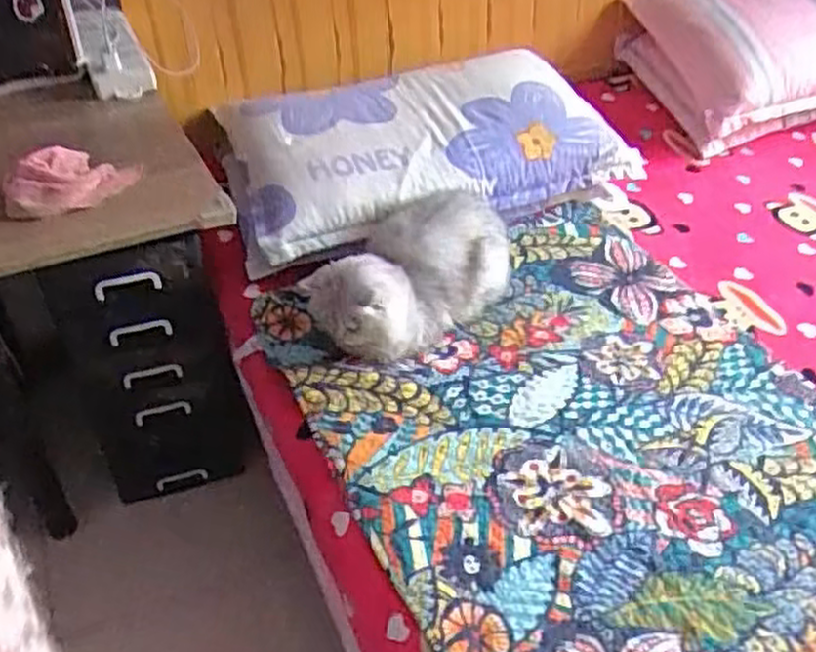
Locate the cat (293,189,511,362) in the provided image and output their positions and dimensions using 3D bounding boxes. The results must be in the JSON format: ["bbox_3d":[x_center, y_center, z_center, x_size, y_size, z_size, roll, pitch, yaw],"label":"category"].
[{"bbox_3d":[0.000,-0.081,1.184,0.325,0.163,0.190,-28,49,-32],"label":"cat"}]

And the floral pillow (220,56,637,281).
[{"bbox_3d":[0.050,-0.330,1.359,0.733,0.205,0.322,-13,44,-16],"label":"floral pillow"}]

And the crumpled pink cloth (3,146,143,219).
[{"bbox_3d":[-0.408,-0.185,0.927,0.131,0.058,0.110,3,42,1],"label":"crumpled pink cloth"}]

